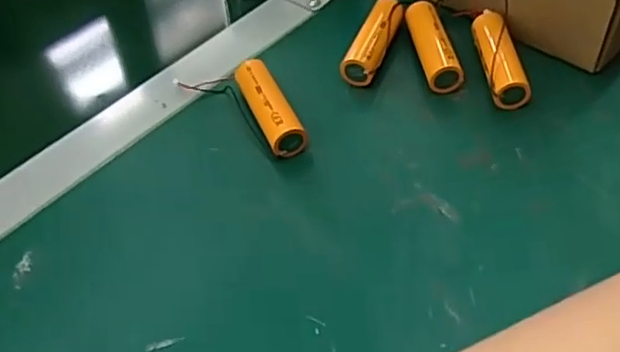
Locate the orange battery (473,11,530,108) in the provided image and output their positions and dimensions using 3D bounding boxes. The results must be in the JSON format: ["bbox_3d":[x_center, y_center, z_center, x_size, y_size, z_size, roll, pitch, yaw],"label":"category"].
[{"bbox_3d":[0.120,-0.075,0.410,0.022,0.023,0.073,-4,48,0],"label":"orange battery"}]

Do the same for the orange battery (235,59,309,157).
[{"bbox_3d":[-0.025,-0.043,0.395,0.021,0.021,0.071,-19,49,-13],"label":"orange battery"}]

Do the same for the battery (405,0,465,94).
[{"bbox_3d":[0.080,-0.085,0.424,0.022,0.023,0.071,-7,48,-3],"label":"battery"}]

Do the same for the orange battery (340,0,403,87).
[{"bbox_3d":[0.044,-0.089,0.430,0.024,0.022,0.070,16,51,17],"label":"orange battery"}]

